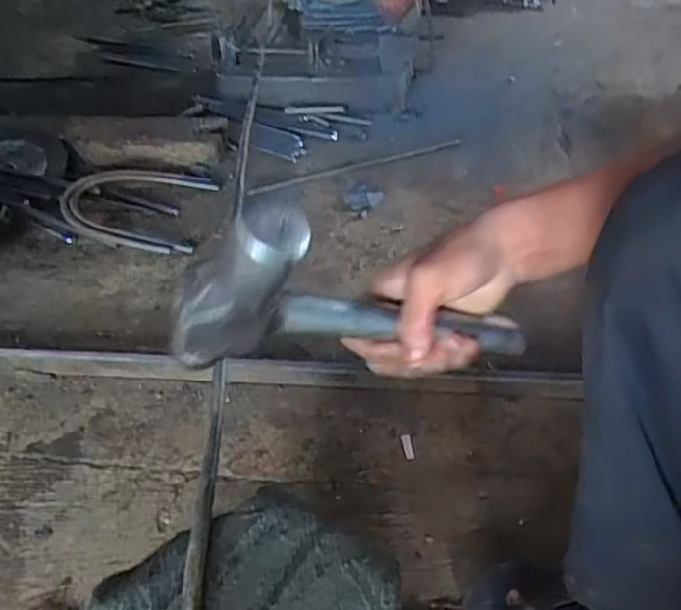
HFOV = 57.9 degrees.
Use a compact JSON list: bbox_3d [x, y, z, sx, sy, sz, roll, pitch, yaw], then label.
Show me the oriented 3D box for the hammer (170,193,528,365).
[{"bbox_3d":[0.018,0.010,0.395,0.253,0.118,0.045,14,28,-41],"label":"hammer"}]

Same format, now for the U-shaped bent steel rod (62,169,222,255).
[{"bbox_3d":[-0.372,-0.184,1.111,0.266,0.031,0.268,0,39,3],"label":"U-shaped bent steel rod"}]

